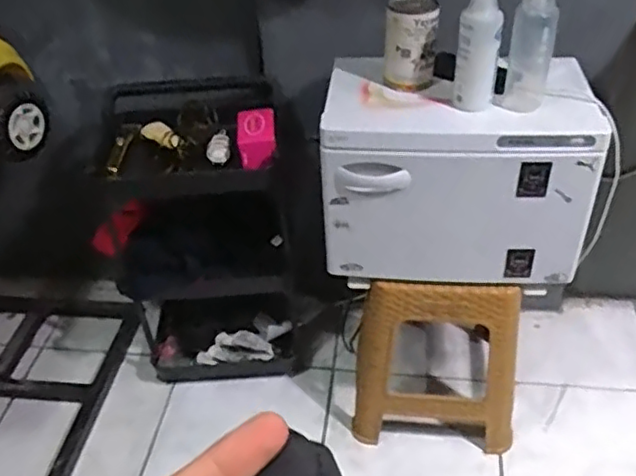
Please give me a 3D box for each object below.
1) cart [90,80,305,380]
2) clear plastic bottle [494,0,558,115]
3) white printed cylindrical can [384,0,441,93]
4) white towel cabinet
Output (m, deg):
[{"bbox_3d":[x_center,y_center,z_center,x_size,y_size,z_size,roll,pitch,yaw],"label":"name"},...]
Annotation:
[{"bbox_3d":[-0.286,0.009,1.513,0.425,0.639,0.331,-8,42,-3],"label":"cart"},{"bbox_3d":[0.335,-0.299,1.010,0.073,0.195,0.051,13,45,20],"label":"clear plastic bottle"},{"bbox_3d":[0.158,-0.334,1.090,0.084,0.138,0.085,-3,42,3],"label":"white printed cylindrical can"},{"bbox_3d":[0.251,-0.123,1.184,0.449,0.310,0.272,2,43,9],"label":"white towel cabinet"}]

